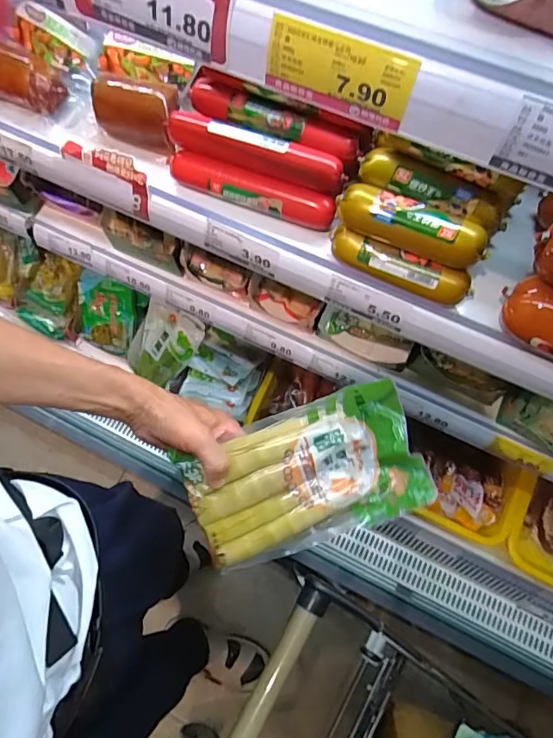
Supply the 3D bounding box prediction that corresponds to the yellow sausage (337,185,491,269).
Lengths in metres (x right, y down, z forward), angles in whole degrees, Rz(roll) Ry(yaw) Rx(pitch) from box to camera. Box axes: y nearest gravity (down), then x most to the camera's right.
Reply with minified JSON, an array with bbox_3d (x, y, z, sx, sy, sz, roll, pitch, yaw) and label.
[{"bbox_3d":[0.122,-0.132,0.444,0.134,0.034,0.040,21,73,8],"label":"yellow sausage"}]

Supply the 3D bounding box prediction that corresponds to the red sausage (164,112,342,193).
[{"bbox_3d":[-0.024,-0.219,0.487,0.187,0.029,0.029,21,73,8],"label":"red sausage"}]

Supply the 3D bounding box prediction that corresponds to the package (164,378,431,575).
[{"bbox_3d":[0.025,0.107,0.467,0.221,0.030,0.130,-20,87,3],"label":"package"}]

